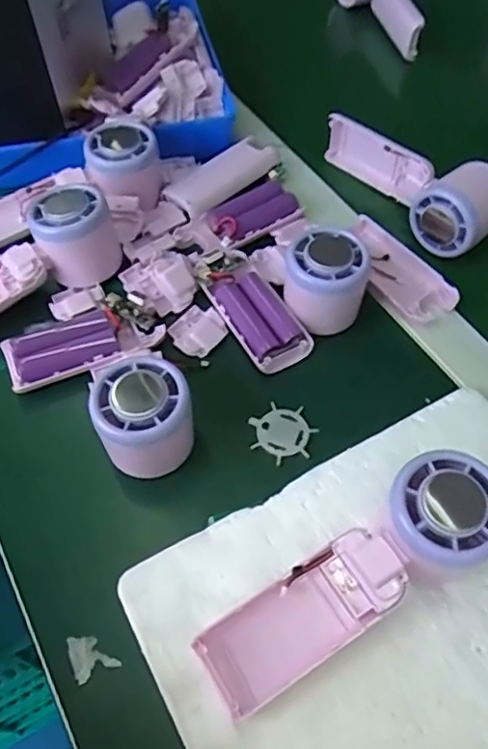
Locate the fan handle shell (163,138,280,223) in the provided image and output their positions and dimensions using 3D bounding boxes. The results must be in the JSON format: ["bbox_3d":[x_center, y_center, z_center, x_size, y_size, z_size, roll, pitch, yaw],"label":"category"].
[{"bbox_3d":[-0.016,-0.164,0.497,0.102,0.013,0.040,-38,63,-19],"label":"fan handle shell"}]

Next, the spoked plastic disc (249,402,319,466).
[{"bbox_3d":[0.024,0.037,0.377,0.040,0.006,0.038,-2,57,3],"label":"spoked plastic disc"}]

